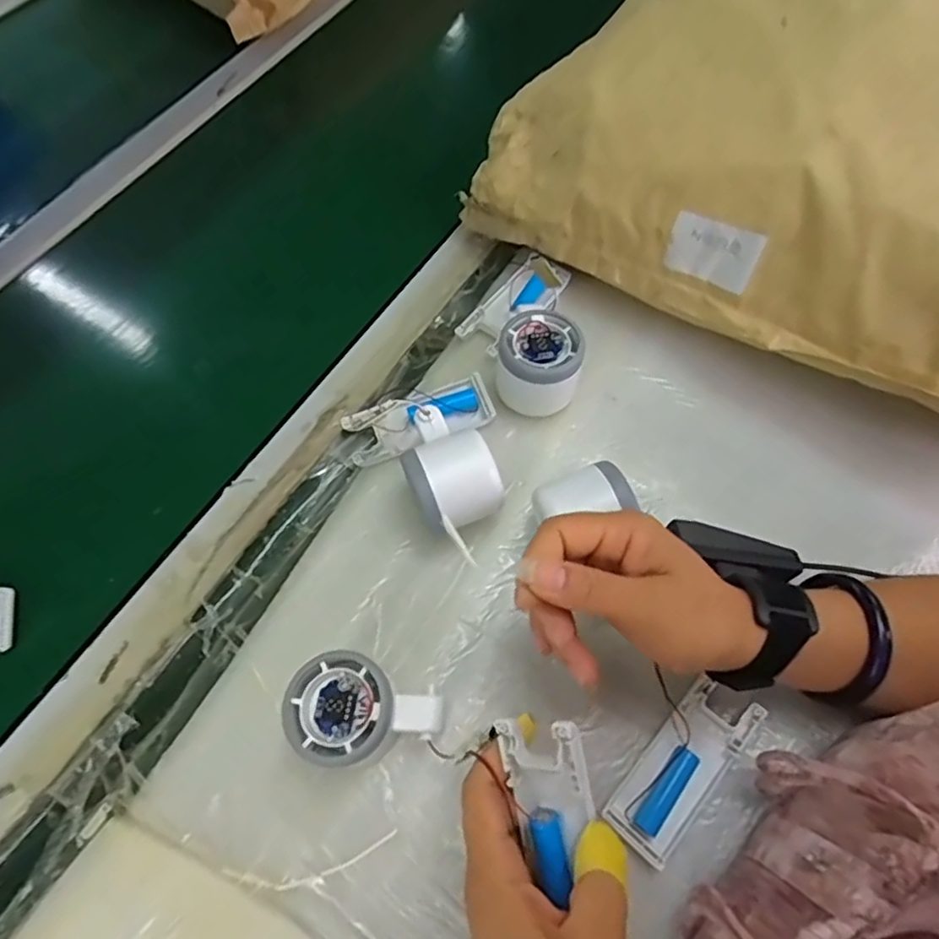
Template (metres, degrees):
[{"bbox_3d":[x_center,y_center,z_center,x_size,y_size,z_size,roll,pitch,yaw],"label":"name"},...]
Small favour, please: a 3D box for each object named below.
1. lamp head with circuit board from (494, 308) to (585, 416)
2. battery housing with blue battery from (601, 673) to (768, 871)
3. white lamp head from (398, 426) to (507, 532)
[{"bbox_3d":[0.049,-0.074,0.442,0.058,0.054,0.053,0,64,1],"label":"lamp head with circuit board"},{"bbox_3d":[0.122,0.167,0.350,0.041,0.015,0.101,39,71,18],"label":"battery housing with blue battery"},{"bbox_3d":[-0.010,0.012,0.401,0.055,0.055,0.055,-22,66,-10],"label":"white lamp head"}]

